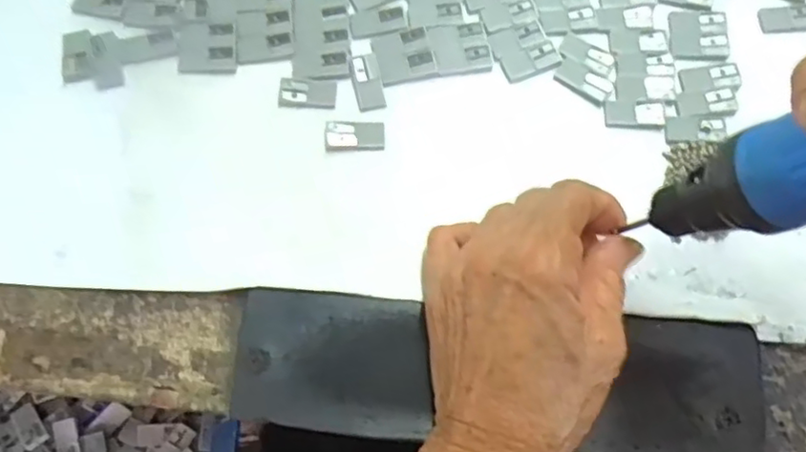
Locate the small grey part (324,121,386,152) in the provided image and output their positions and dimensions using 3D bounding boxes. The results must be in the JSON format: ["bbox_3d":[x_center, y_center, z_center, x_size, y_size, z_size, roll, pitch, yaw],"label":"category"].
[{"bbox_3d":[-0.023,-0.043,0.302,0.027,0.004,0.014,-2,72,-2],"label":"small grey part"}]

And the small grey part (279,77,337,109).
[{"bbox_3d":[-0.046,-0.065,0.308,0.027,0.004,0.014,2,72,0],"label":"small grey part"}]

